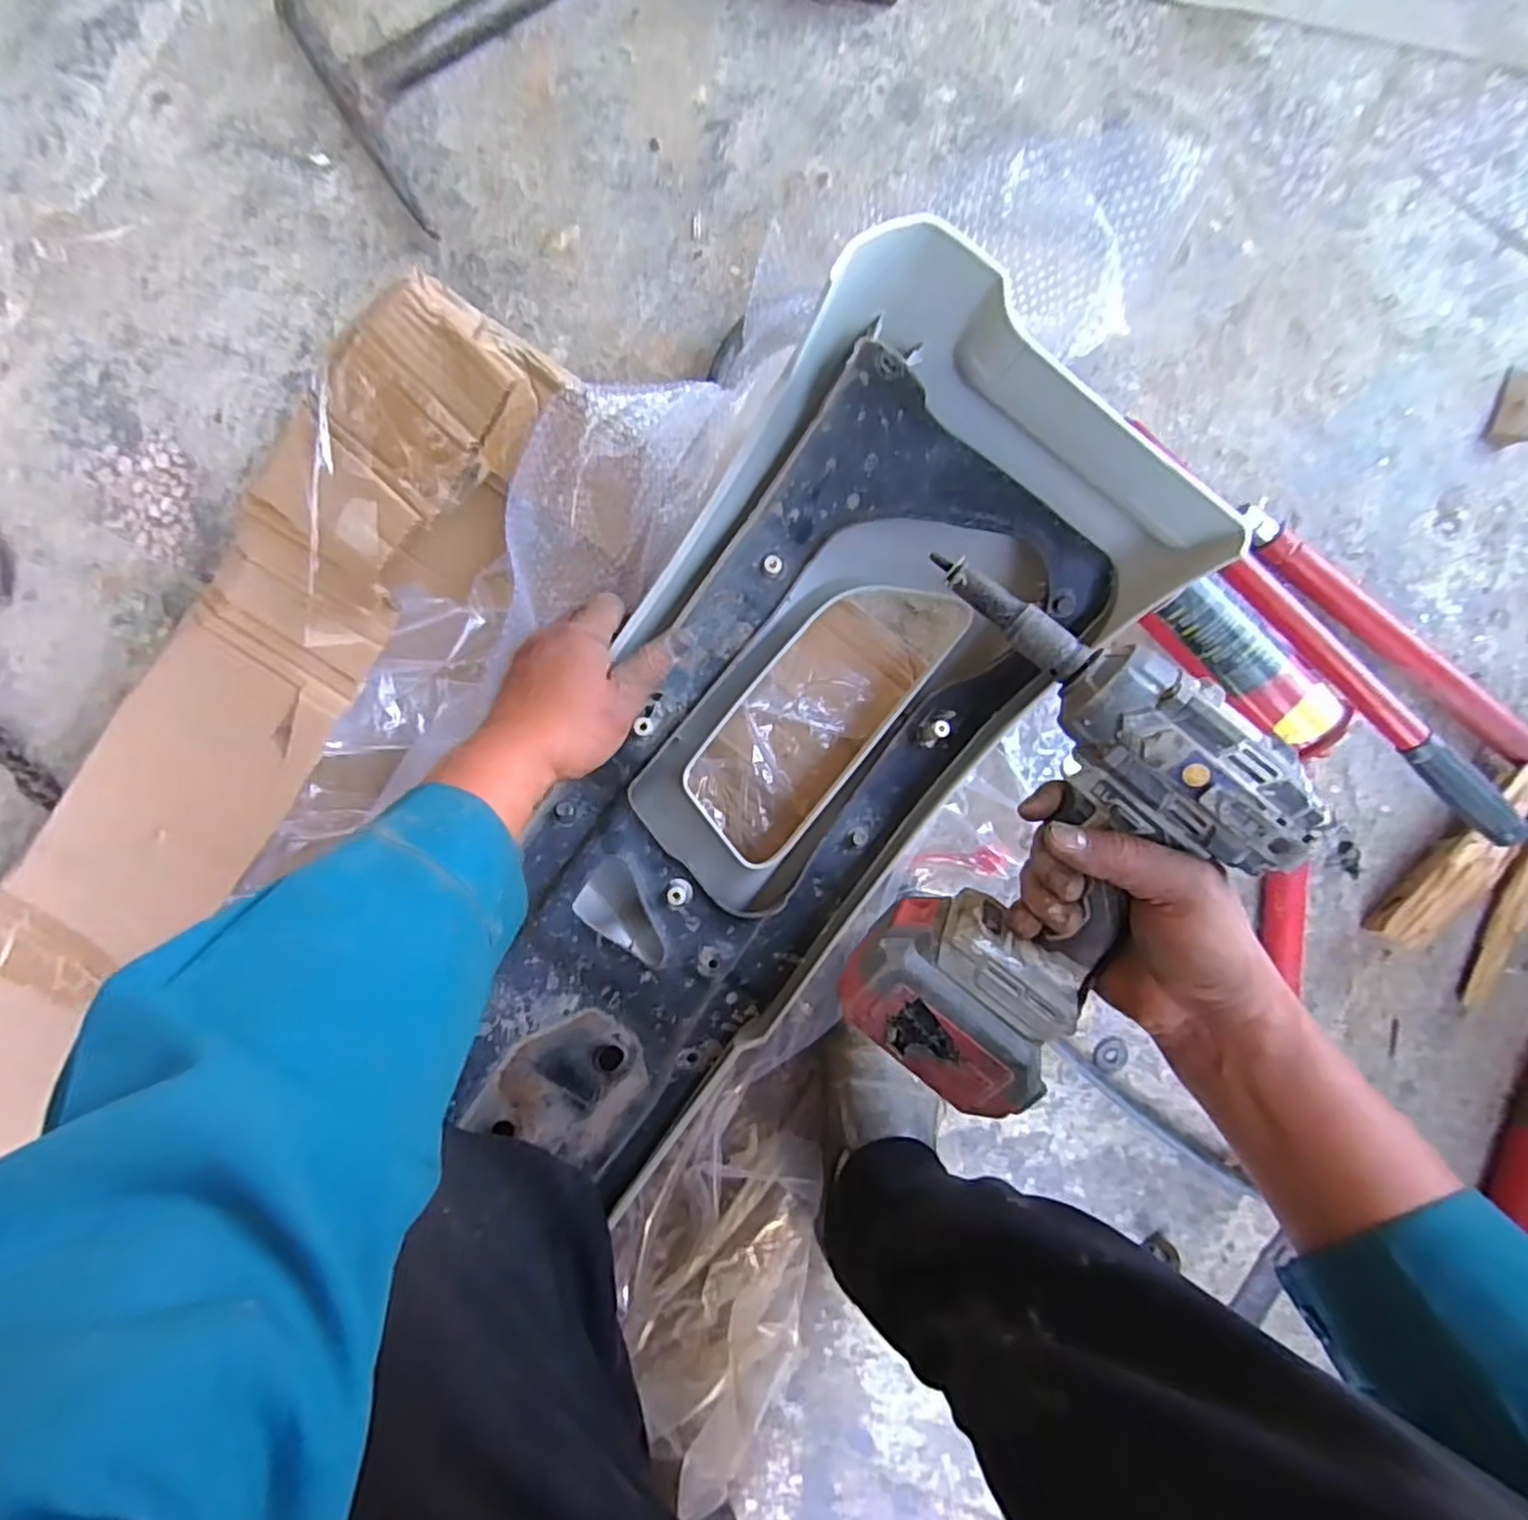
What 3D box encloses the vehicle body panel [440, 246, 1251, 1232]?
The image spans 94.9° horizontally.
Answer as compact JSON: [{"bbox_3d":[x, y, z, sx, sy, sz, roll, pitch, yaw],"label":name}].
[{"bbox_3d":[0.012,0.018,0.485,0.265,0.119,0.604,30,100,-5],"label":"vehicle body panel"}]

